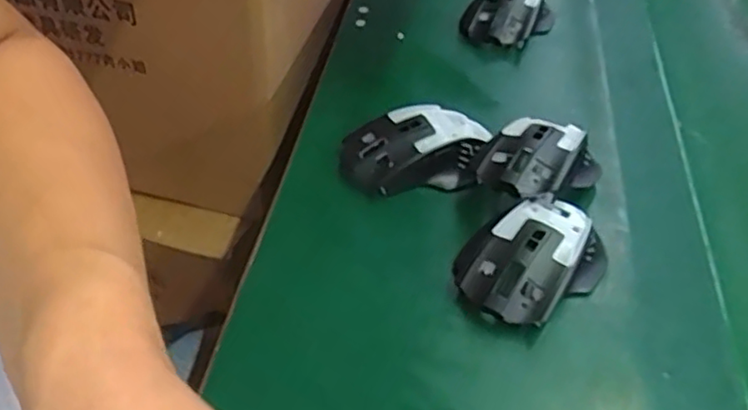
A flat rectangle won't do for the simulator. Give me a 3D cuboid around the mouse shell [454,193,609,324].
[{"bbox_3d":[0.100,0.033,0.420,0.100,0.038,0.071,-29,51,-27],"label":"mouse shell"}]

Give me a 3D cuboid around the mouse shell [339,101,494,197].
[{"bbox_3d":[0.031,-0.039,0.494,0.110,0.043,0.068,0,44,0],"label":"mouse shell"}]

